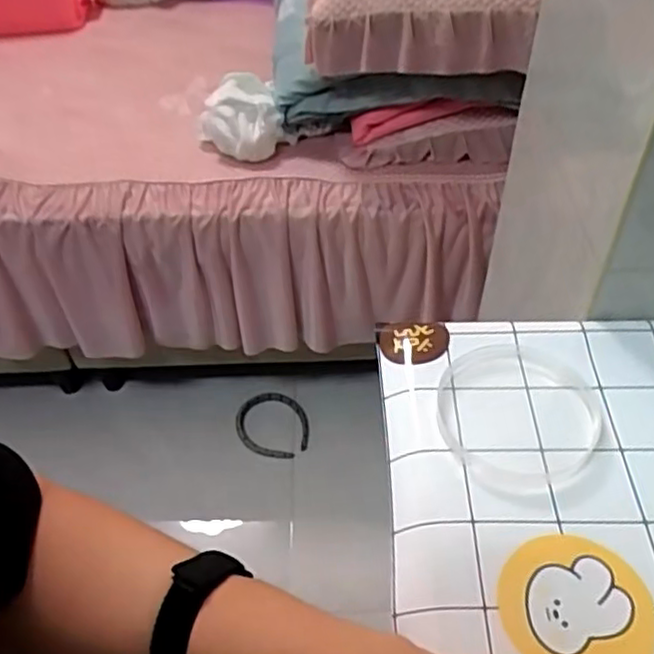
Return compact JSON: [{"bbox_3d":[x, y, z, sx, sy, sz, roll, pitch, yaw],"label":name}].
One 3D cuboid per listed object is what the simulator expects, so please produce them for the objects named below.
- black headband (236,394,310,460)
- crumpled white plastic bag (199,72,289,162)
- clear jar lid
[{"bbox_3d":[-0.104,0.187,1.297,0.135,0.012,0.143,1,44,-1],"label":"black headband"},{"bbox_3d":[-0.135,-0.328,1.049,0.125,0.081,0.126,-11,45,-12],"label":"crumpled white plastic bag"},{"bbox_3d":[0.123,0.053,0.433,0.097,0.008,0.108,30,55,27],"label":"clear jar lid"}]

